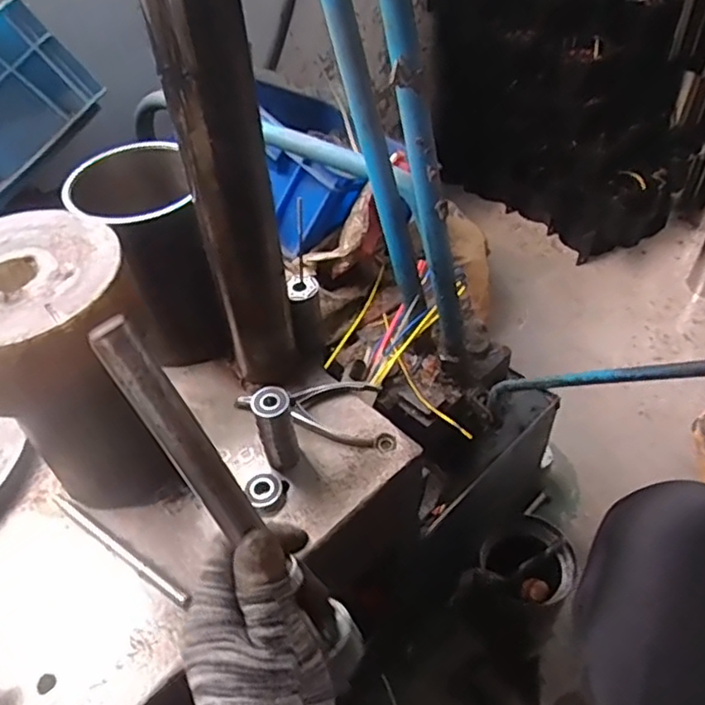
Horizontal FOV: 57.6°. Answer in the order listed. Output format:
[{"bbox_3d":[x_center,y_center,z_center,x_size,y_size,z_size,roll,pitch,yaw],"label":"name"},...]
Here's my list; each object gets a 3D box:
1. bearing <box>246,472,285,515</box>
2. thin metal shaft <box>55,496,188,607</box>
[{"bbox_3d":[-0.076,0.122,0.559,0.030,0.014,0.033,-2,47,2],"label":"bearing"},{"bbox_3d":[-0.193,0.159,0.525,0.166,0.006,0.011,27,54,26],"label":"thin metal shaft"}]

